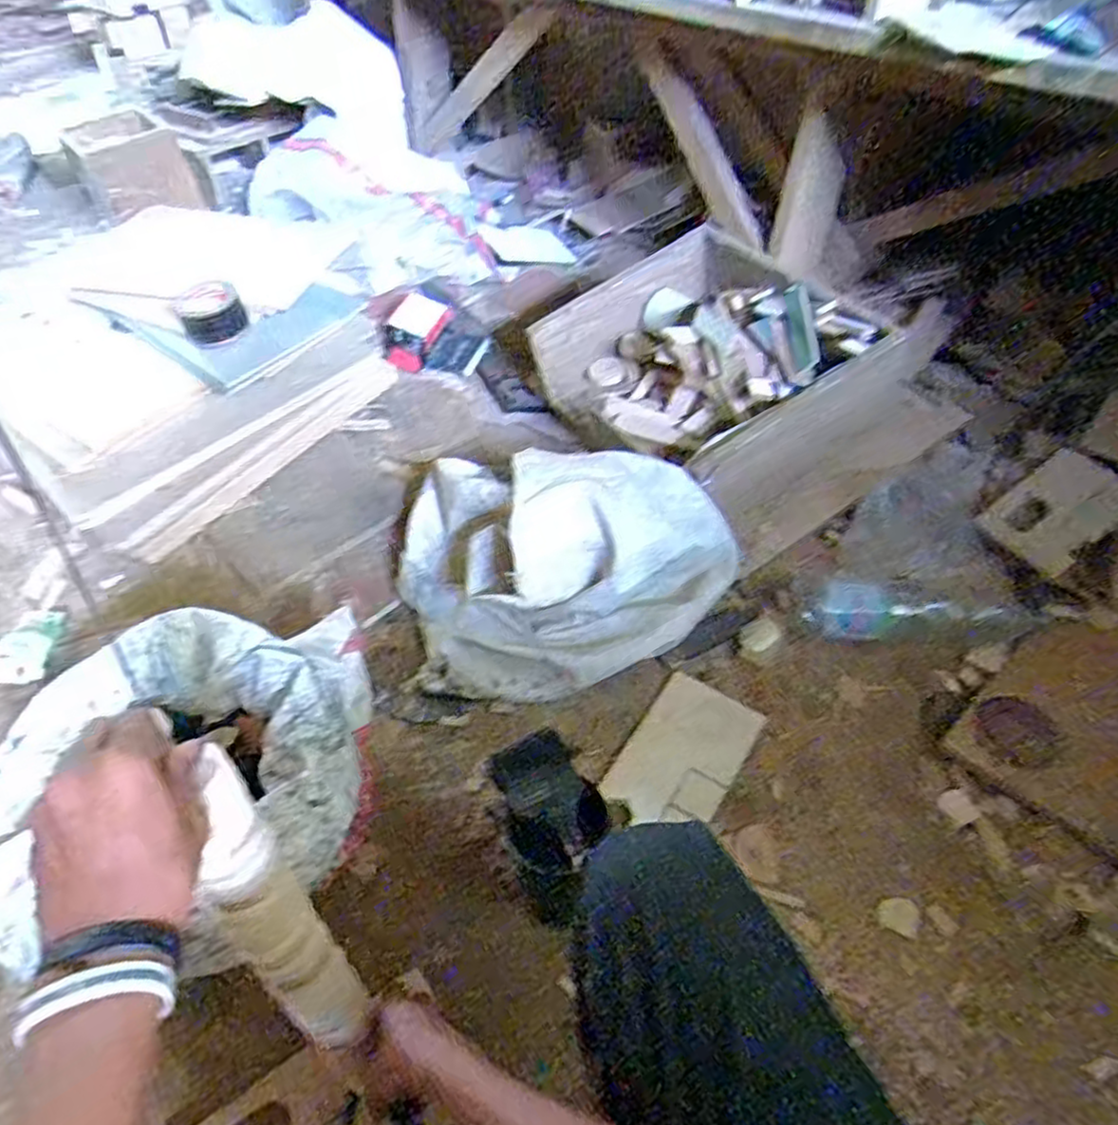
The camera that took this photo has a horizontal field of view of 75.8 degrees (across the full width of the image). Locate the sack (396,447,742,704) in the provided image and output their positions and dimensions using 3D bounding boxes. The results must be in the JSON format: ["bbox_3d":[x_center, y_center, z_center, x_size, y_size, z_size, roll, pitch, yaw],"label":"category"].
[{"bbox_3d":[-0.008,-0.030,1.011,0.419,0.220,0.382,-21,50,-21],"label":"sack"}]

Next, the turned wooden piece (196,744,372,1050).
[{"bbox_3d":[-0.197,0.253,0.505,0.053,0.289,0.040,-25,39,-25],"label":"turned wooden piece"}]

